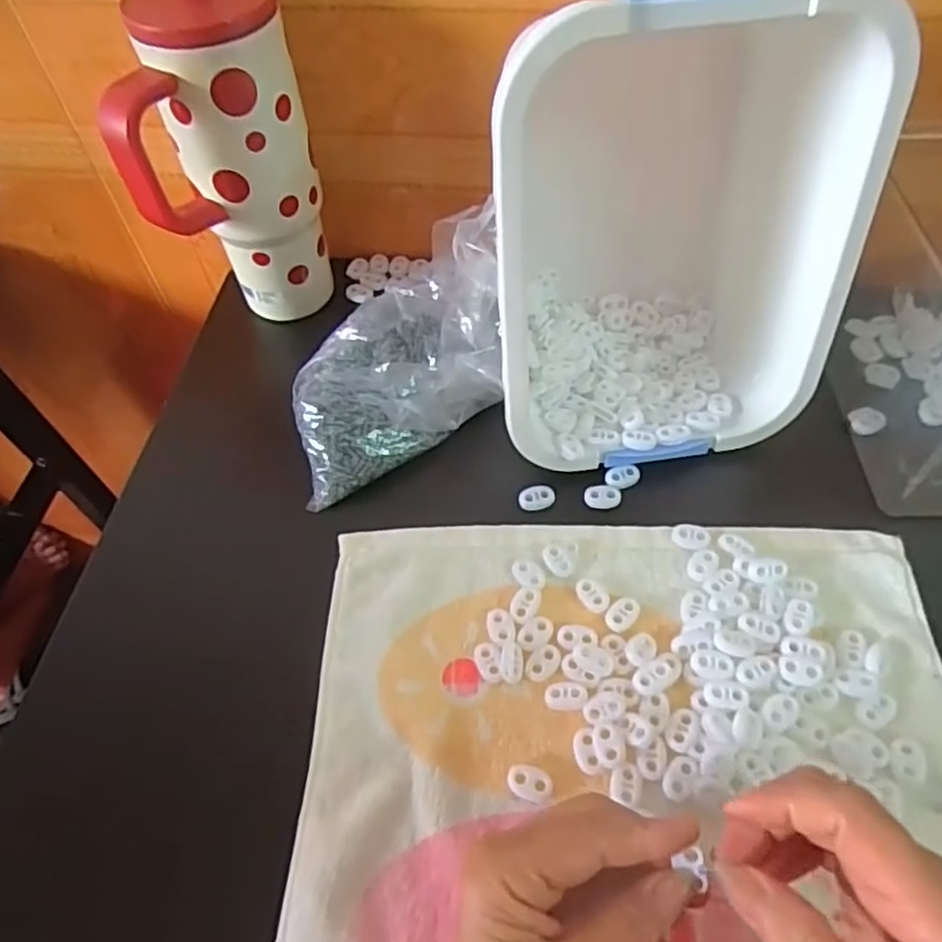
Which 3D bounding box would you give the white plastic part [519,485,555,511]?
[{"bbox_3d":[0.042,0.018,0.437,0.023,0.007,0.014,-17,57,-8],"label":"white plastic part"}]

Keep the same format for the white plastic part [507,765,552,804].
[{"bbox_3d":[0.029,0.156,0.341,0.022,0.006,0.016,22,60,17],"label":"white plastic part"}]

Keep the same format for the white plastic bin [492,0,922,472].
[{"bbox_3d":[0.104,-0.149,0.417,0.201,0.269,0.160,-12,43,-1],"label":"white plastic bin"}]

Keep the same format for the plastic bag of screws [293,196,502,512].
[{"bbox_3d":[-0.055,-0.073,0.437,0.145,0.101,0.105,-21,56,-9],"label":"plastic bag of screws"}]

